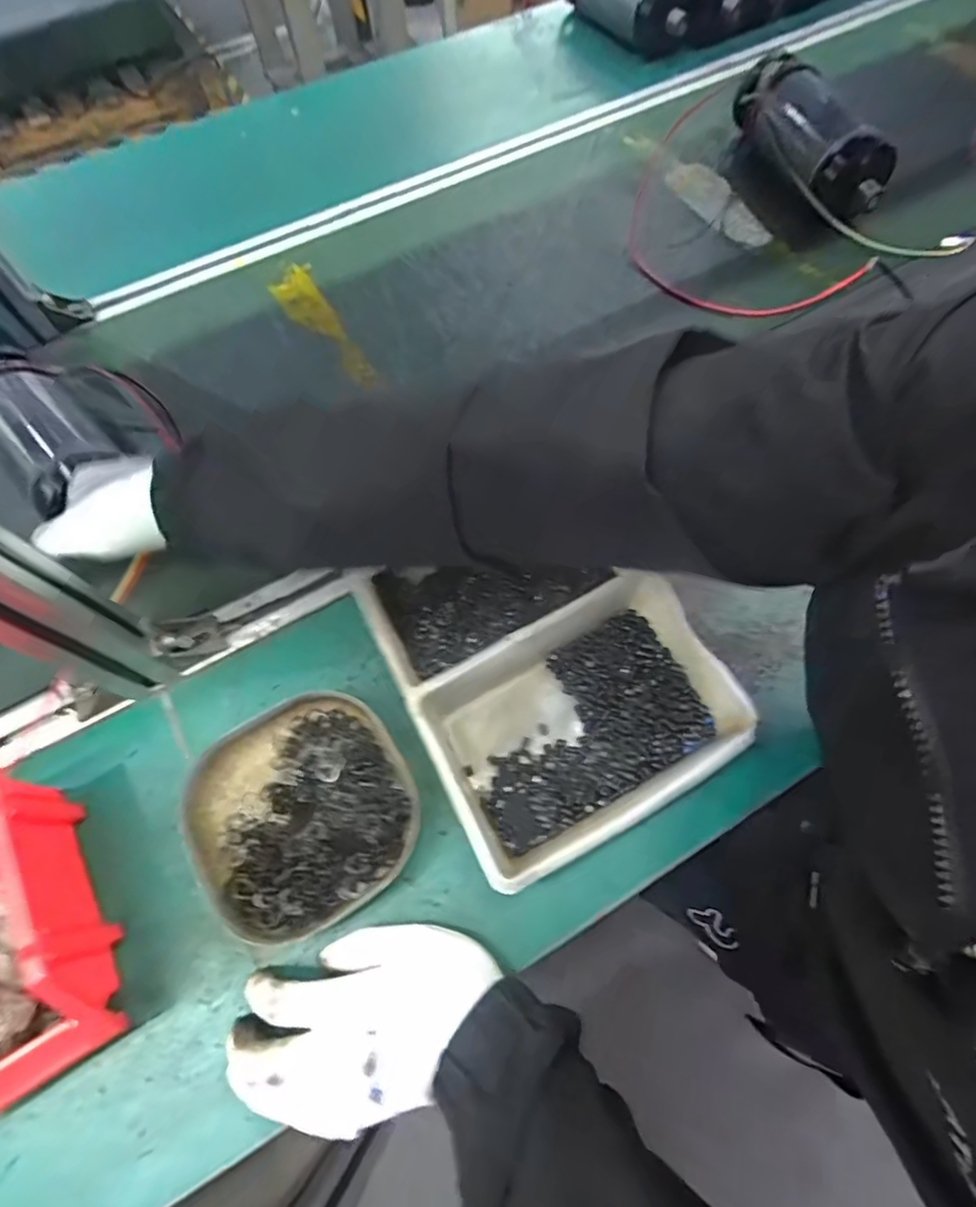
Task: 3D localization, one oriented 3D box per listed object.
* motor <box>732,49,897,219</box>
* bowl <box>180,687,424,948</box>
[{"bbox_3d":[0.331,-0.479,0.588,0.068,0.075,0.211,-34,80,-13],"label":"motor"},{"bbox_3d":[-0.129,0.143,0.395,0.149,0.027,0.143,-24,66,-9],"label":"bowl"}]

